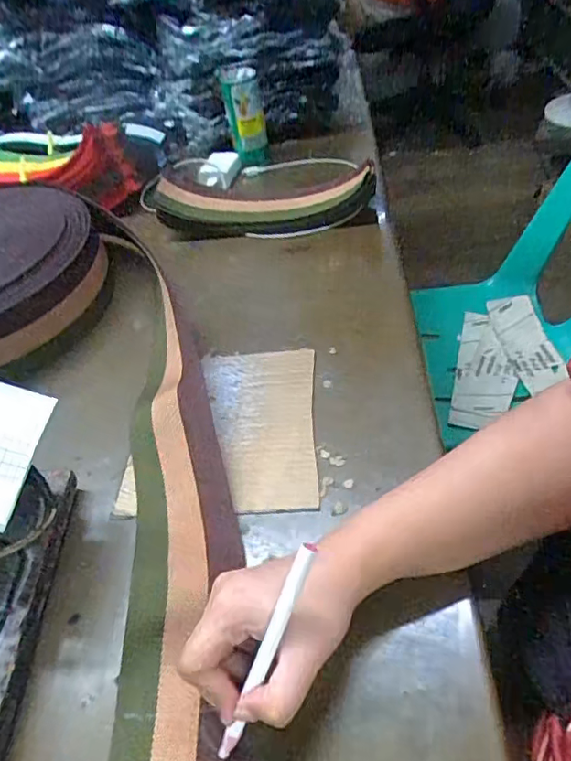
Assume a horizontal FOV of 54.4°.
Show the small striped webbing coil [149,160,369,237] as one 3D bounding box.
[{"bbox_3d":[-0.033,-0.221,0.691,0.264,0.066,0.076,8,46,11],"label":"small striped webbing coil"}]

